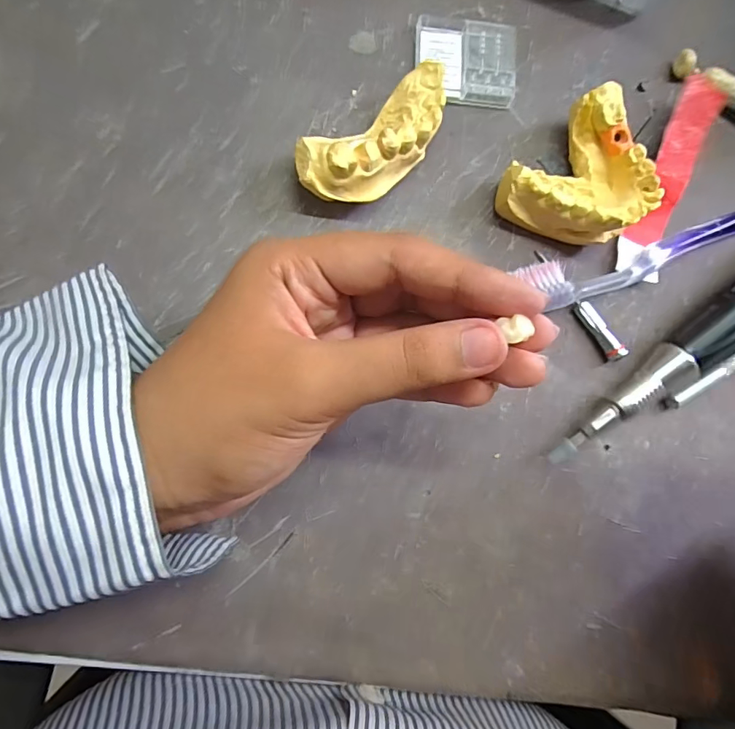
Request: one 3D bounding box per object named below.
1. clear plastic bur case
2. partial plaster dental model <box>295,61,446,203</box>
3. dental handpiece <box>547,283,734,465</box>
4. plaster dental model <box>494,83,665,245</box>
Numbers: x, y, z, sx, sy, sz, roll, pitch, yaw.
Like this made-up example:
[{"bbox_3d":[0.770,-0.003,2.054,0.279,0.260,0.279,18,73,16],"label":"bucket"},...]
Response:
[{"bbox_3d":[0.043,-0.135,0.204,0.044,0.008,0.038,2,88,-7],"label":"clear plastic bur case"},{"bbox_3d":[0.005,-0.089,0.189,0.070,0.026,0.032,-36,93,-7],"label":"partial plaster dental model"},{"bbox_3d":[0.147,-0.014,0.201,0.171,0.033,0.023,-38,93,-7],"label":"dental handpiece"},{"bbox_3d":[0.090,-0.076,0.198,0.062,0.029,0.051,-44,93,-6],"label":"plaster dental model"}]

